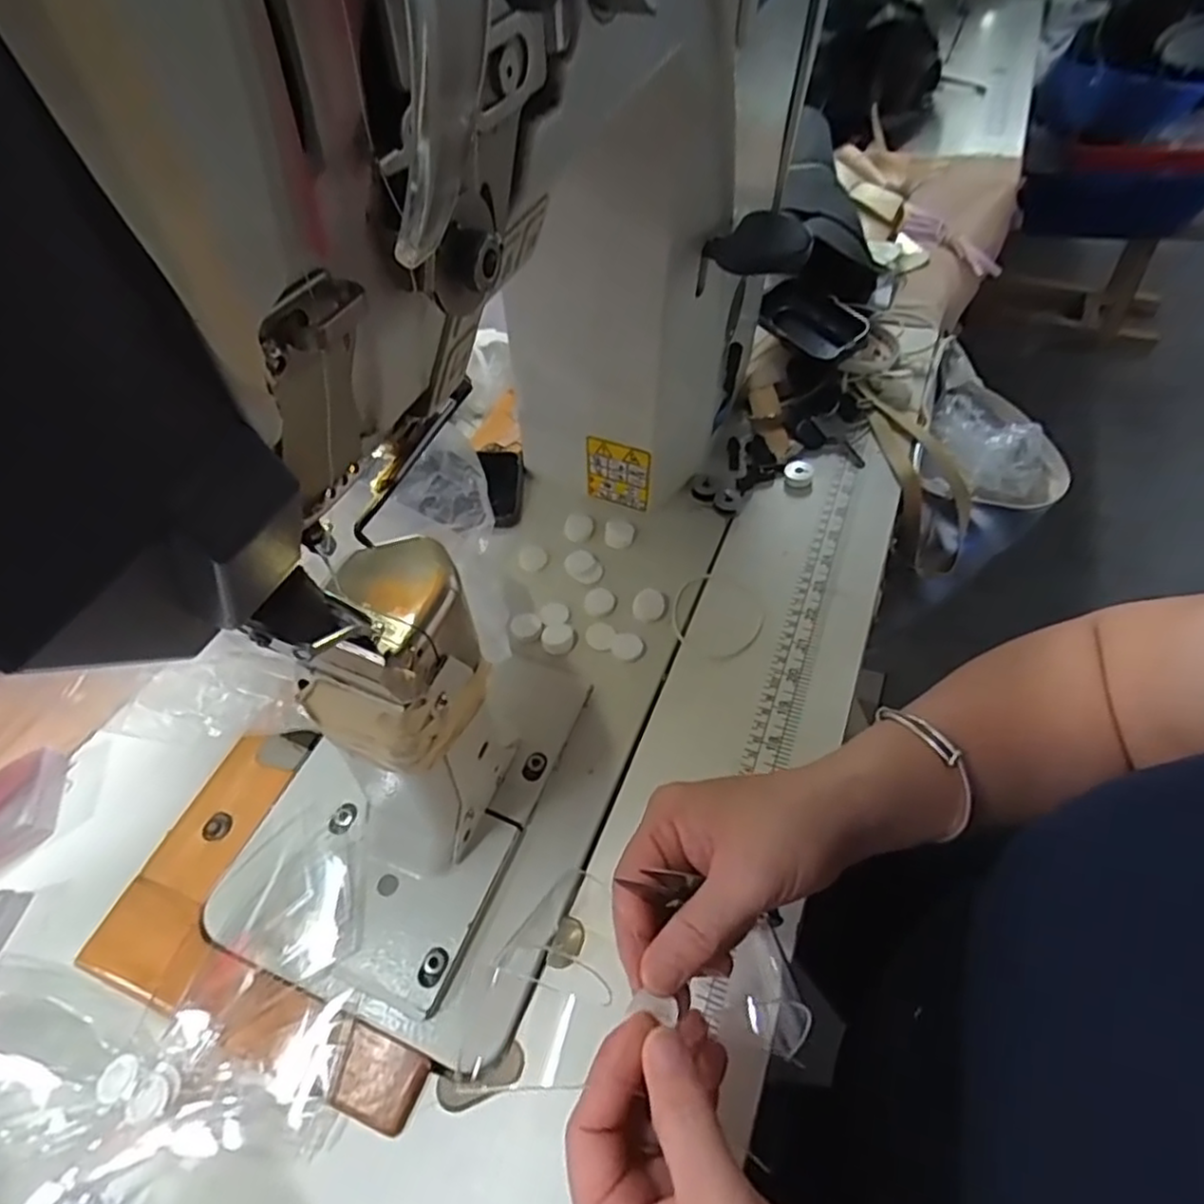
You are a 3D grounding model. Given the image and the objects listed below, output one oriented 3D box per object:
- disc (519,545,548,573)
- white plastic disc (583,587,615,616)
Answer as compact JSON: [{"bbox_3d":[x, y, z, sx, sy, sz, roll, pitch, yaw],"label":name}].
[{"bbox_3d":[-0.051,-0.033,0.511,0.020,0.009,0.018,-10,55,-6],"label":"disc"},{"bbox_3d":[-0.002,-0.001,0.481,0.021,0.004,0.021,-1,55,1],"label":"white plastic disc"}]

